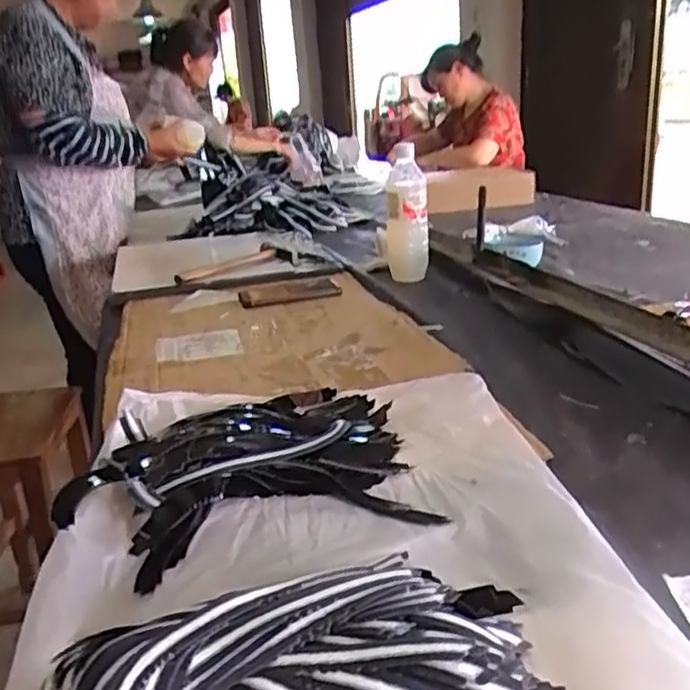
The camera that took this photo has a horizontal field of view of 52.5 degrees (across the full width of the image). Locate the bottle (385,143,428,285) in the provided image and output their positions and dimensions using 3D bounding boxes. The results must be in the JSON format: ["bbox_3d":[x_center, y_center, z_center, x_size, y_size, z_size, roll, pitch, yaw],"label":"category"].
[{"bbox_3d":[0.102,-0.219,1.164,0.068,0.217,0.061,-2,19,5],"label":"bottle"}]

